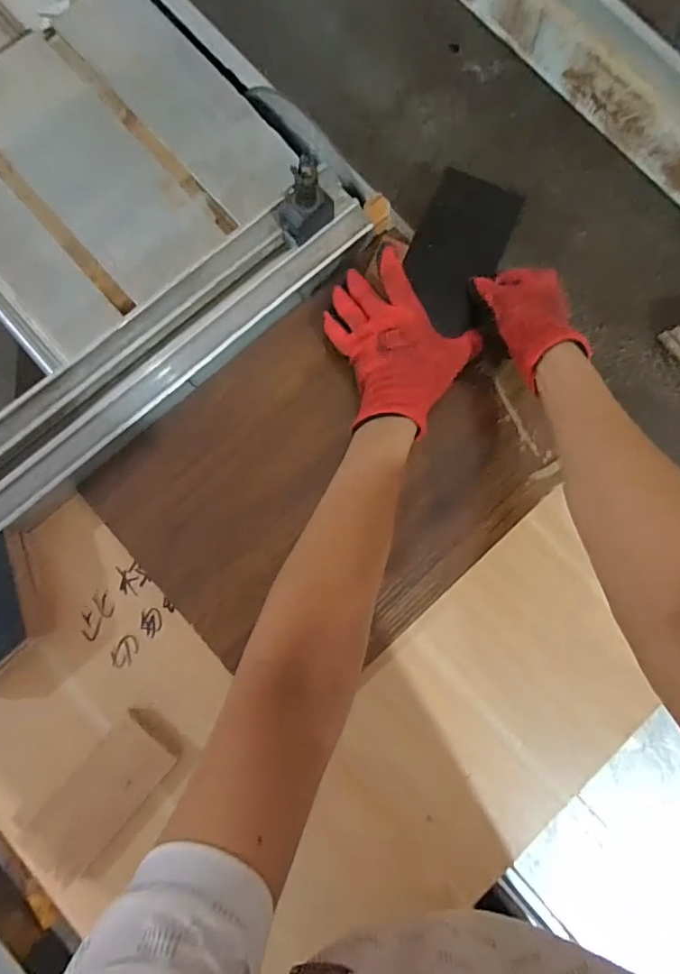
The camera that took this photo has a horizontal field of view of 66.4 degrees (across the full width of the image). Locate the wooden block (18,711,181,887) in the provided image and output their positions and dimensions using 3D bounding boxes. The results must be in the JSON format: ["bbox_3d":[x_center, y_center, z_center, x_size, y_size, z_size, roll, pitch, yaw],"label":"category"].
[{"bbox_3d":[-0.229,0.293,0.490,0.071,0.017,0.147,40,82,5],"label":"wooden block"}]

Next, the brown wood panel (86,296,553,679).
[{"bbox_3d":[-0.002,-0.012,0.529,0.401,0.020,0.307,-40,84,-7],"label":"brown wood panel"}]

